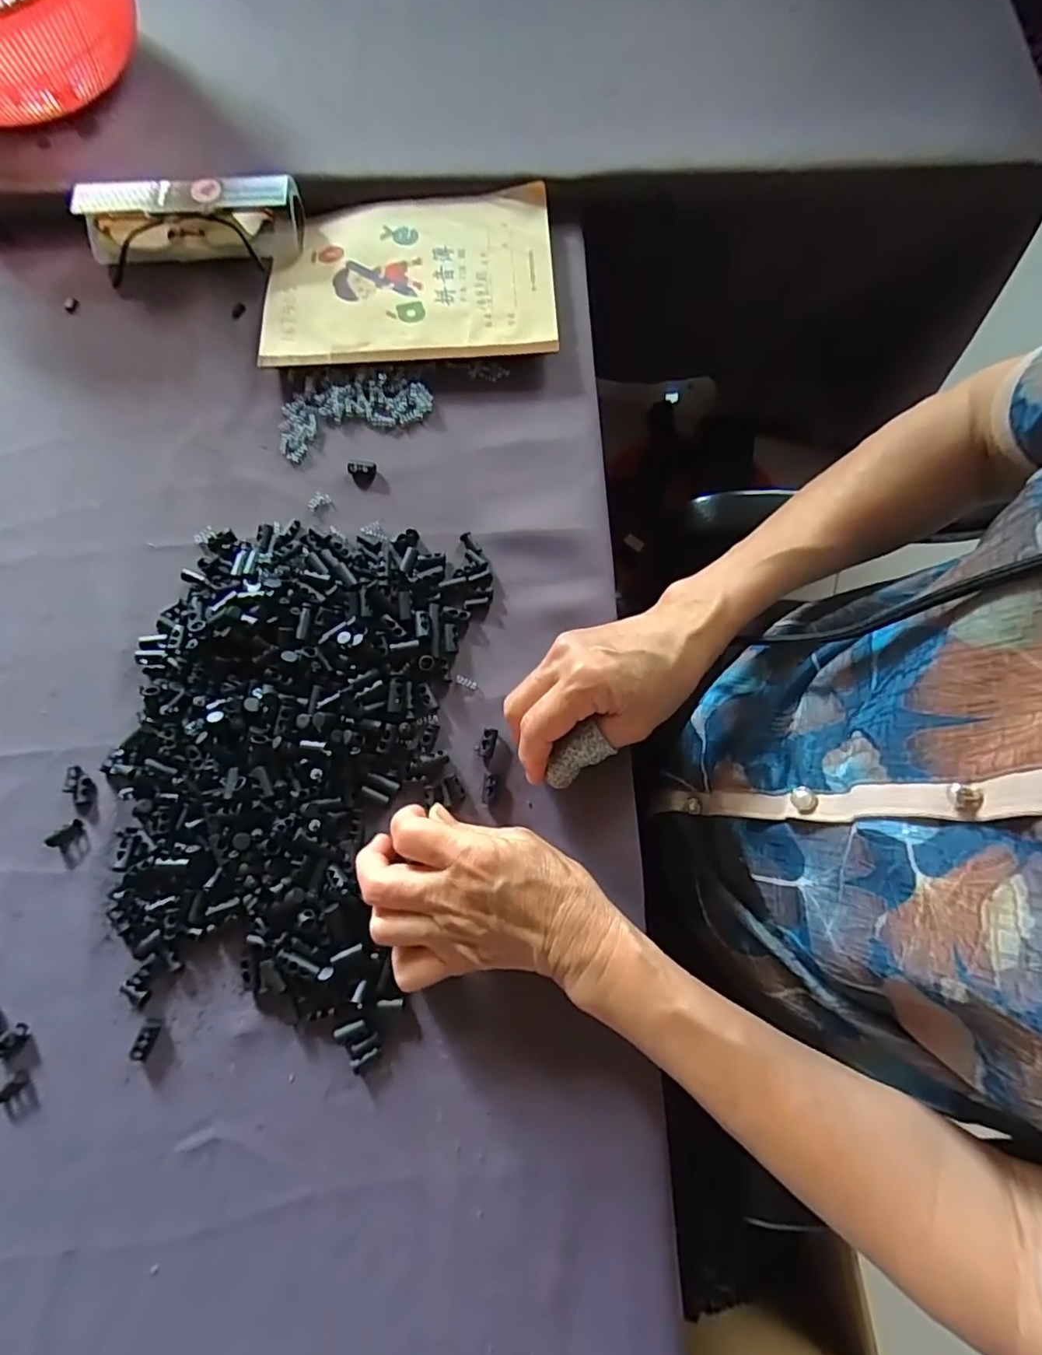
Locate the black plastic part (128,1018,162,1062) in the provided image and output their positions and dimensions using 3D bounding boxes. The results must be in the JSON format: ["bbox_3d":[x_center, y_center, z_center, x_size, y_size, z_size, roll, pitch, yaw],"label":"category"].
[{"bbox_3d":[-0.203,0.196,0.316,0.010,0.006,0.021,19,78,5],"label":"black plastic part"}]

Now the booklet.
[{"bbox_3d":[-0.080,-0.286,0.418,0.203,0.008,0.136,-3,75,0],"label":"booklet"}]

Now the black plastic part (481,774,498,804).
[{"bbox_3d":[-0.019,0.066,0.349,0.008,0.007,0.017,8,77,2],"label":"black plastic part"}]

